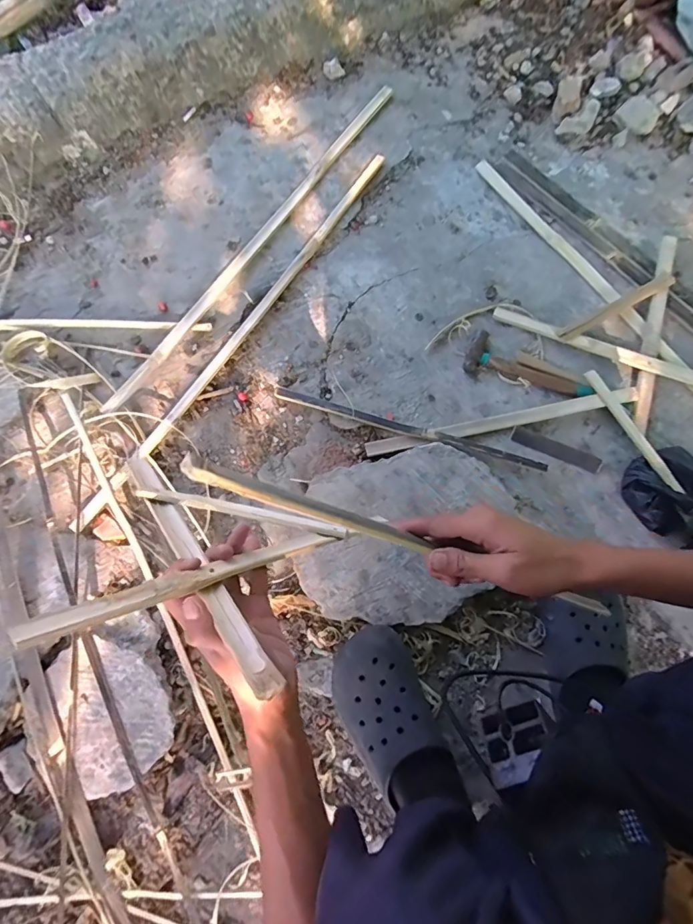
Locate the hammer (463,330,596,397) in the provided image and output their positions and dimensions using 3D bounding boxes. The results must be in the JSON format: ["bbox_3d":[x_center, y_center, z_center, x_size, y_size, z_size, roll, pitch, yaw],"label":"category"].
[{"bbox_3d":[0.310,-0.161,0.752,0.210,0.025,0.073,19,72,7],"label":"hammer"}]

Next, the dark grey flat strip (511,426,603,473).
[{"bbox_3d":[0.341,-0.021,0.720,0.146,0.006,0.029,23,85,7],"label":"dark grey flat strip"}]

